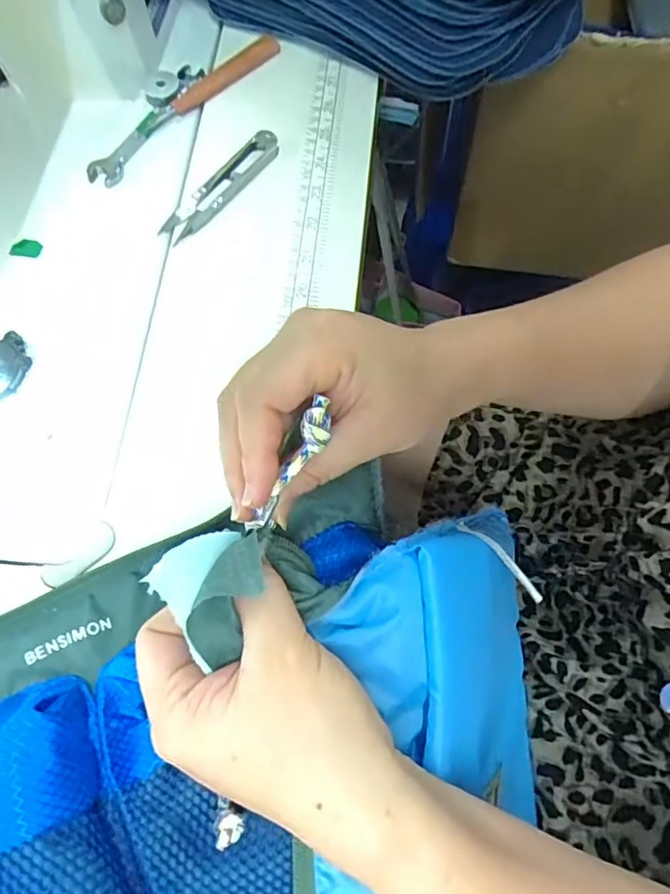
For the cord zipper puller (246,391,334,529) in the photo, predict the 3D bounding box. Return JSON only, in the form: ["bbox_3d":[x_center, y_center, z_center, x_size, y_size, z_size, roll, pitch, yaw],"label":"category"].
[{"bbox_3d":[-0.018,0.010,0.219,0.010,0.009,0.064,38,116,16],"label":"cord zipper puller"}]

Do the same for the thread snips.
[{"bbox_3d":[-0.072,-0.172,0.376,0.029,0.011,0.102,37,74,15],"label":"thread snips"}]

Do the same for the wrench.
[{"bbox_3d":[-0.133,-0.232,0.404,0.020,0.008,0.123,23,71,11],"label":"wrench"}]

